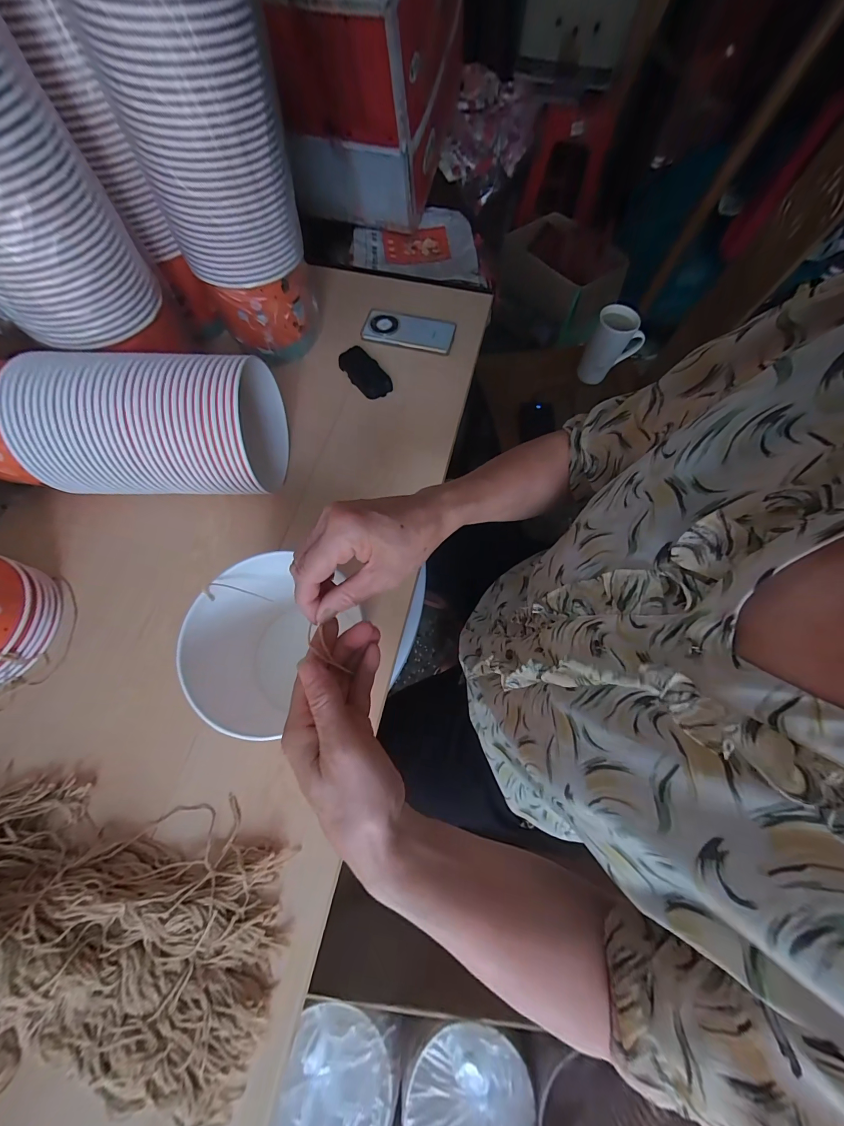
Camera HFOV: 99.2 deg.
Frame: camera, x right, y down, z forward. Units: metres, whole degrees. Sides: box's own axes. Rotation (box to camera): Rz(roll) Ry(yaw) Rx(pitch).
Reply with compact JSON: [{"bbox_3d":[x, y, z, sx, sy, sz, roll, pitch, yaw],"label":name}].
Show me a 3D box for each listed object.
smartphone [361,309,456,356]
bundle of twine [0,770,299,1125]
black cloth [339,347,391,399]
[{"bbox_3d":[-0.024,-0.426,0.657,0.162,0.012,0.077,11,69,2],"label":"smartphone"},{"bbox_3d":[-0.319,0.352,0.319,0.367,0.045,0.259,7,69,1],"label":"bundle of twine"},{"bbox_3d":[-0.098,-0.326,0.616,0.051,0.019,0.106,-36,74,-15],"label":"black cloth"}]

